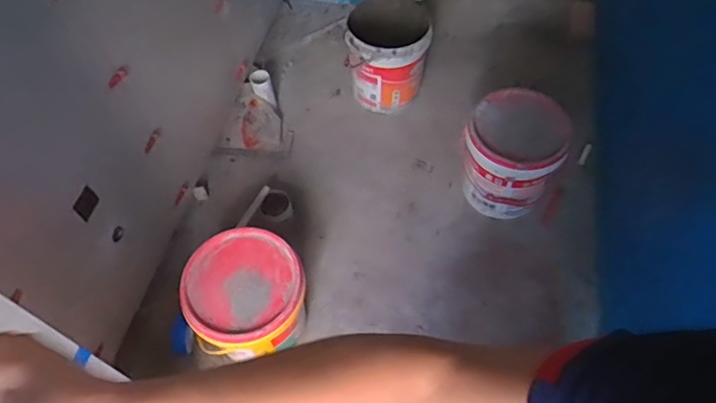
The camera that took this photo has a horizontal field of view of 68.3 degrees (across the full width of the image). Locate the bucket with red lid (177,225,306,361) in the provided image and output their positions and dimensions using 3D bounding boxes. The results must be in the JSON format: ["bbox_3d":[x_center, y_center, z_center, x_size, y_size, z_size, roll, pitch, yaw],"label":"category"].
[{"bbox_3d":[-0.300,0.287,1.501,0.305,0.324,0.302,-1,58,2],"label":"bucket with red lid"}]

